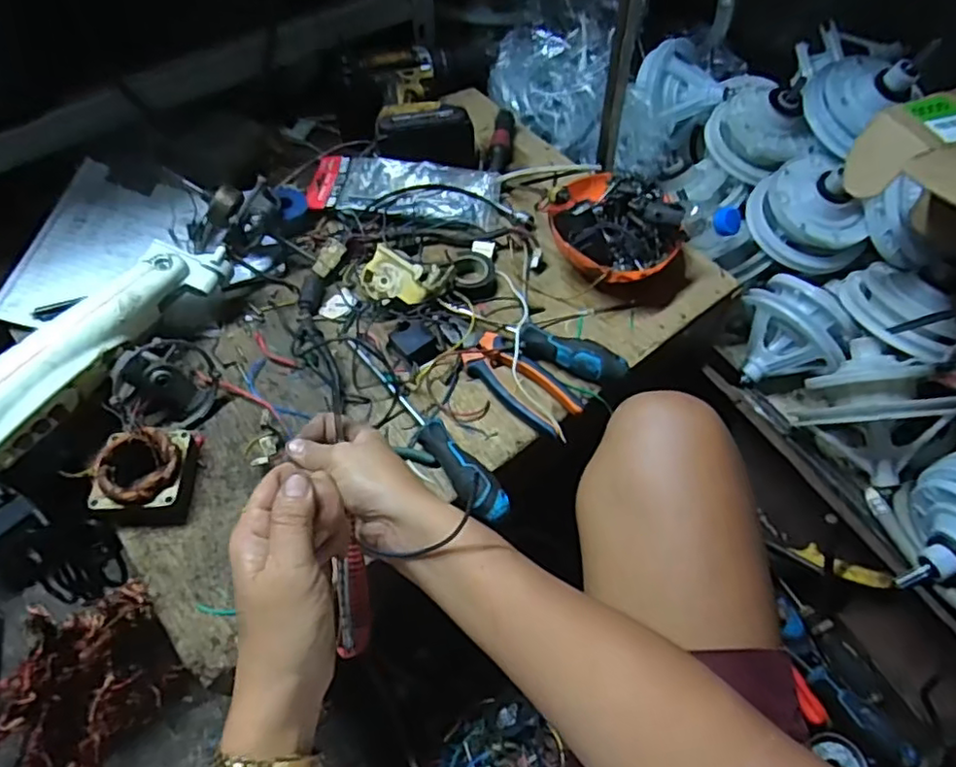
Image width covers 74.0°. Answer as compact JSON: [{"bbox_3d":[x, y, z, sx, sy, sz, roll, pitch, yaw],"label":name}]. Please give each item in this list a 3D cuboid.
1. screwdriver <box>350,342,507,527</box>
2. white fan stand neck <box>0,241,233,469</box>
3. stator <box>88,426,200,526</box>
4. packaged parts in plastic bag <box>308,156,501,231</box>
[{"bbox_3d":[-0.055,0.036,0.598,0.032,0.029,0.242,-35,63,-19],"label":"screwdriver"},{"bbox_3d":[-0.369,-0.029,0.580,0.060,0.050,0.329,28,63,18],"label":"white fan stand neck"},{"bbox_3d":[-0.301,0.082,0.574,0.075,0.051,0.082,-1,58,1],"label":"stator"},{"bbox_3d":[-0.088,-0.234,0.762,0.227,0.030,0.083,9,58,7],"label":"packaged parts in plastic bag"}]

